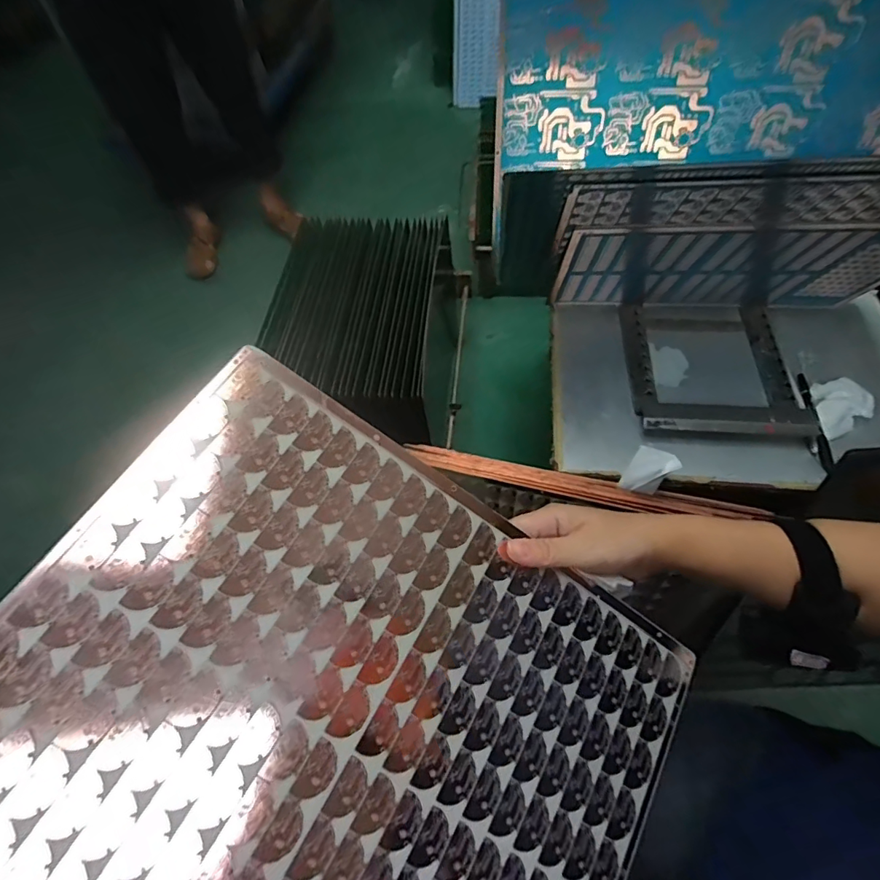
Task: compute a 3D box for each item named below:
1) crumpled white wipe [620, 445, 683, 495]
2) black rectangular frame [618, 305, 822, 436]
[{"bbox_3d":[0.235,0.032,0.538,0.044,0.059,0.045,-2,59,3],"label":"crumpled white wipe"},{"bbox_3d":[0.355,-0.096,0.630,0.210,0.033,0.218,4,59,6],"label":"black rectangular frame"}]

